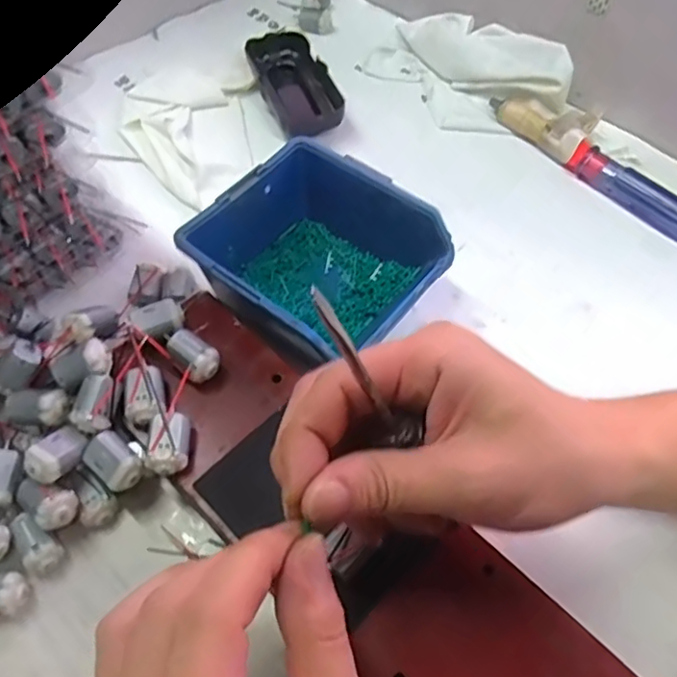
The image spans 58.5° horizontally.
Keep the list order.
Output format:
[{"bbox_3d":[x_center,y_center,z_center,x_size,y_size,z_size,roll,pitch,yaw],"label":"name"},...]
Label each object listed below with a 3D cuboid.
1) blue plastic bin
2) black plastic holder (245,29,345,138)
[{"bbox_3d":[-0.011,-0.042,0.357,0.120,0.060,0.111,38,64,21],"label":"blue plastic bin"},{"bbox_3d":[-0.034,-0.201,0.478,0.047,0.027,0.103,-22,61,-14],"label":"black plastic holder"}]

